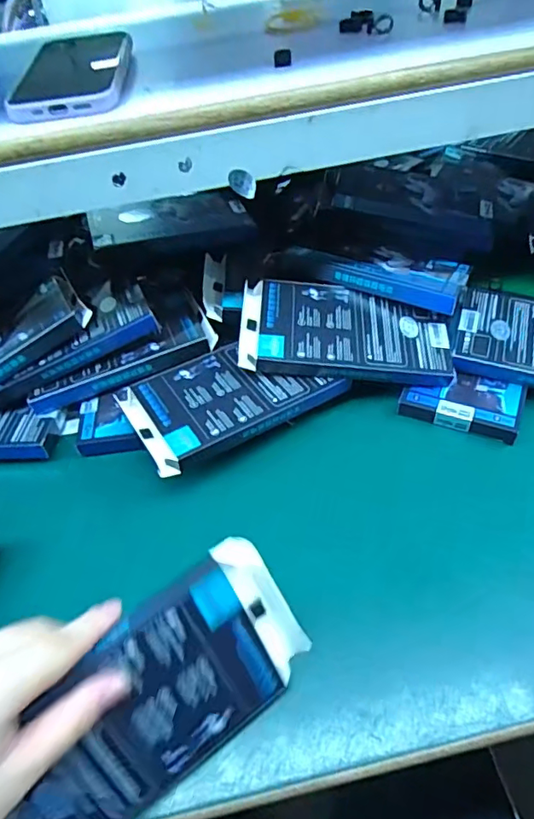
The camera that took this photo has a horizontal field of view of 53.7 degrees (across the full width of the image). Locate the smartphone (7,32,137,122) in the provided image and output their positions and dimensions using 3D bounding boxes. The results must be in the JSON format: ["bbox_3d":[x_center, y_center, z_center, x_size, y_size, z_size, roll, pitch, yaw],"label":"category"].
[{"bbox_3d":[-0.143,-0.258,0.399,0.076,0.010,0.172,-8,48,0],"label":"smartphone"}]

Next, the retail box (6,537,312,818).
[{"bbox_3d":[-0.062,0.161,0.288,0.185,0.098,0.015,-35,20,-21],"label":"retail box"}]

